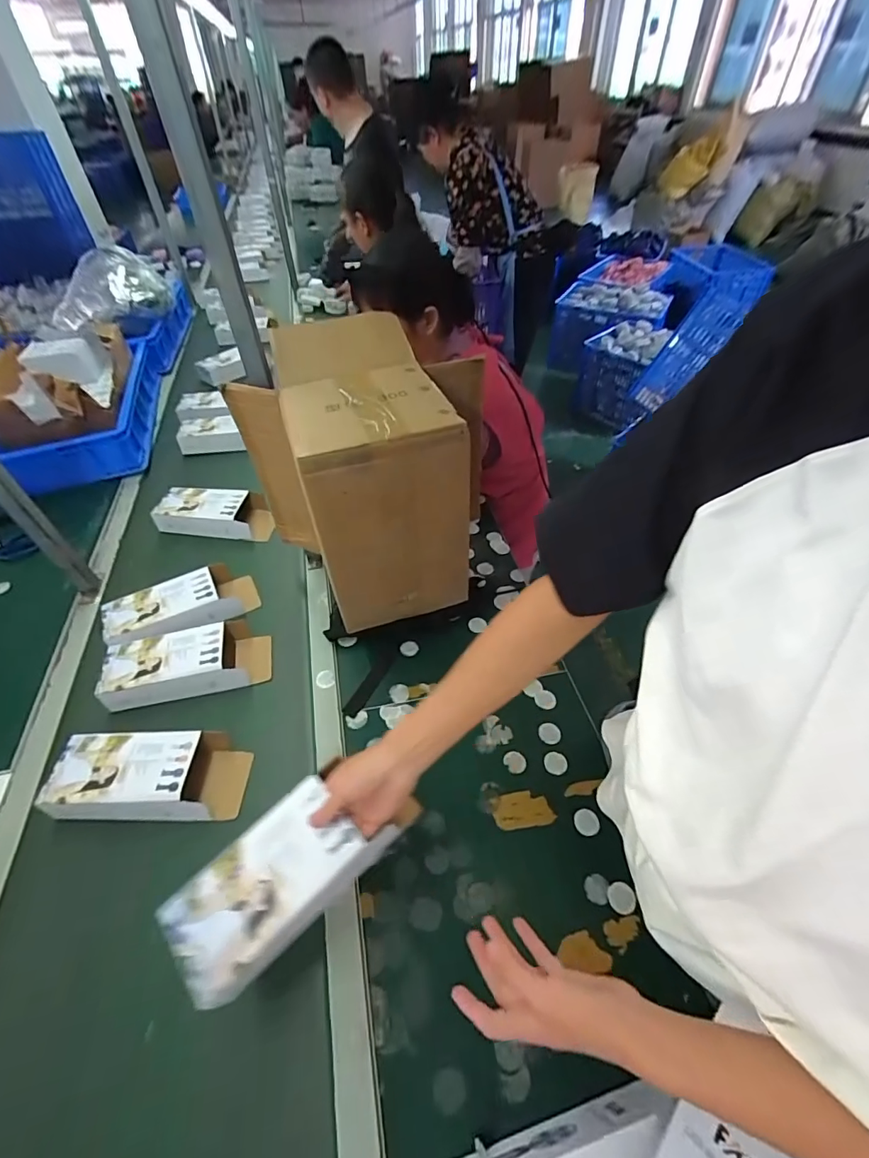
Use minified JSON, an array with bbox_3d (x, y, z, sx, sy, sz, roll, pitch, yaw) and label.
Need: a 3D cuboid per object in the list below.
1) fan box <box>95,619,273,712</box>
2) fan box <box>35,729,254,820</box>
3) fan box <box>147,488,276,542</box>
[{"bbox_3d":[-0.411,0.138,0.778,0.247,0.060,0.121,-12,49,-10],"label":"fan box"},{"bbox_3d":[-0.401,0.276,0.653,0.245,0.053,0.107,-2,48,0],"label":"fan box"},{"bbox_3d":[-0.481,-0.148,1.026,0.241,0.083,0.103,2,48,3],"label":"fan box"}]

